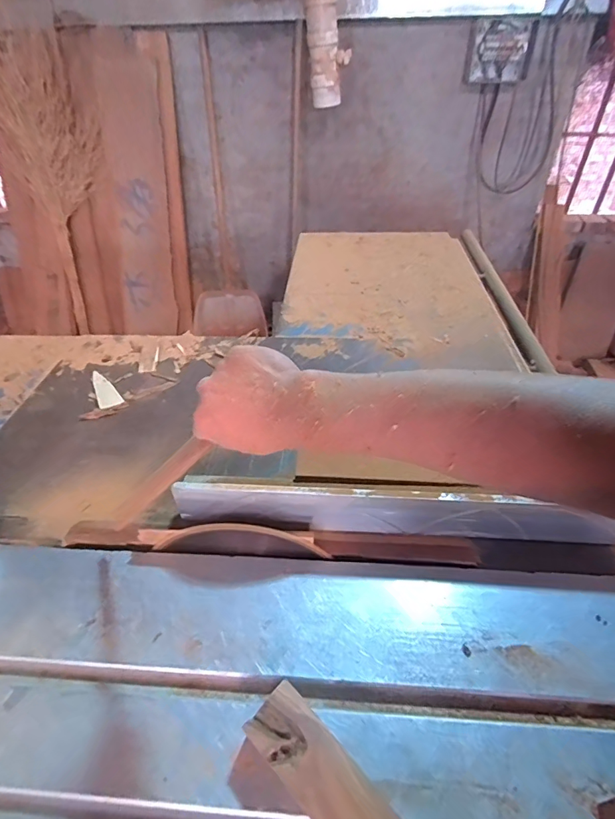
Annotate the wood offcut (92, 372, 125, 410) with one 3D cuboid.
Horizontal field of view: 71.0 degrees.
[{"bbox_3d":[-0.405,-0.043,0.863,0.042,0.004,0.140,-24,46,-22],"label":"wood offcut"}]

